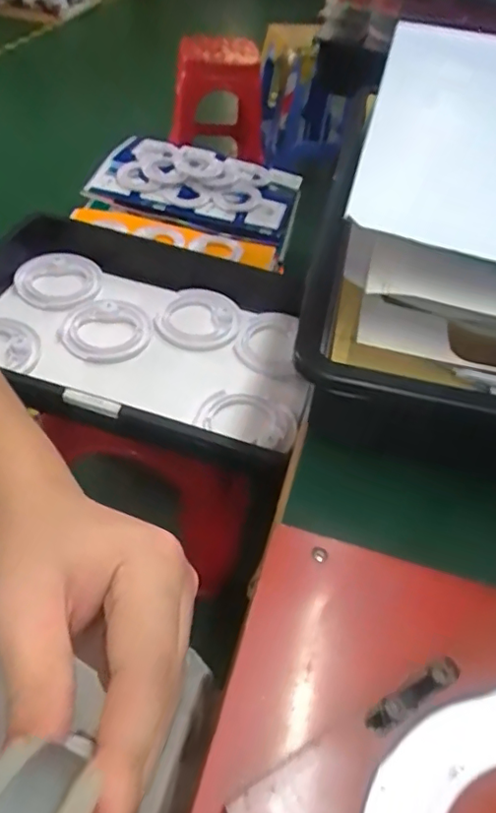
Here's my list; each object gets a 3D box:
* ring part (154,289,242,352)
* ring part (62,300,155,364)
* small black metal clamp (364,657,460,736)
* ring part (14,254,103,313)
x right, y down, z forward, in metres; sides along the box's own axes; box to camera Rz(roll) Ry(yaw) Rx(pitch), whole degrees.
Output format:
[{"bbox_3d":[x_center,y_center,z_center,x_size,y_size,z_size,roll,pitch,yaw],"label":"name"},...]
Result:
[{"bbox_3d":[-0.074,-0.139,0.883,0.119,0.017,0.135,16,48,8],"label":"ring part"},{"bbox_3d":[-0.215,-0.115,0.843,0.125,0.016,0.124,4,48,-4],"label":"ring part"},{"bbox_3d":[0.064,0.112,0.215,0.043,0.007,0.009,-22,54,-25],"label":"small black metal clamp"},{"bbox_3d":[-0.304,-0.203,0.904,0.134,0.027,0.121,-24,55,-26],"label":"ring part"}]

